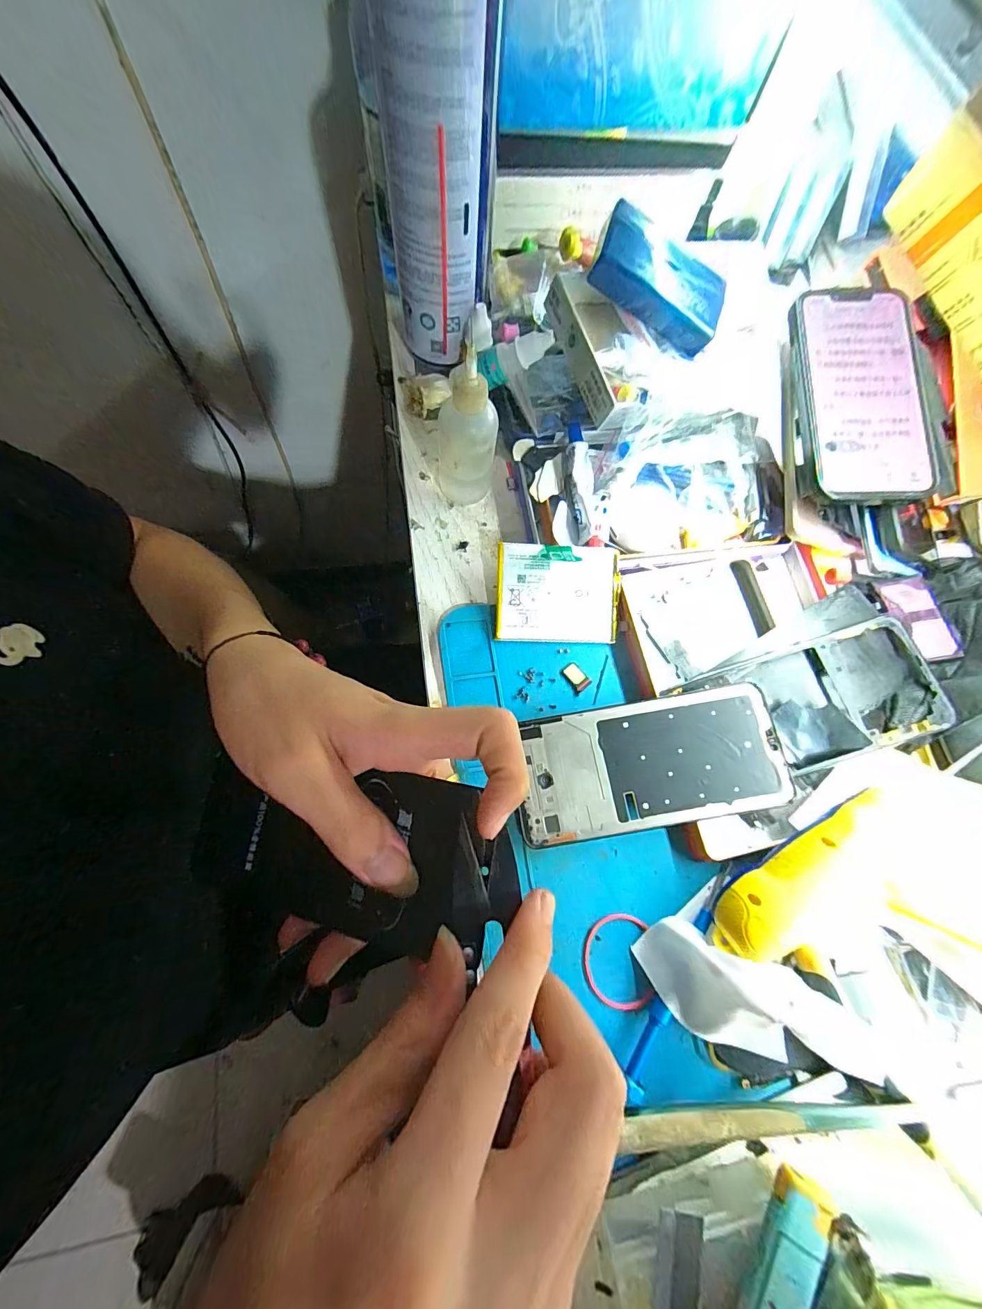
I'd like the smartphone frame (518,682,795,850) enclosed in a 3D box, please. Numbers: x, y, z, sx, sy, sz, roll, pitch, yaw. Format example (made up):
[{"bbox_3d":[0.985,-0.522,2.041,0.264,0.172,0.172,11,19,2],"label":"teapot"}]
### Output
[{"bbox_3d":[0.090,0.063,0.246,0.147,0.011,0.069,-8,75,-8],"label":"smartphone frame"}]

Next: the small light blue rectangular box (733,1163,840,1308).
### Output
[{"bbox_3d":[0.114,0.252,0.168,0.024,0.008,0.077,34,74,5],"label":"small light blue rectangular box"}]

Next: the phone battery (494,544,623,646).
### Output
[{"bbox_3d":[0.044,-0.039,0.276,0.078,0.004,0.061,1,96,-6],"label":"phone battery"}]

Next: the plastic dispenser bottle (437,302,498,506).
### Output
[{"bbox_3d":[-0.019,-0.141,0.263,0.044,0.097,0.046,-12,76,0],"label":"plastic dispenser bottle"}]

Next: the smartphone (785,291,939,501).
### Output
[{"bbox_3d":[0.237,-0.165,0.271,0.075,0.009,0.145,-3,83,0],"label":"smartphone"}]

